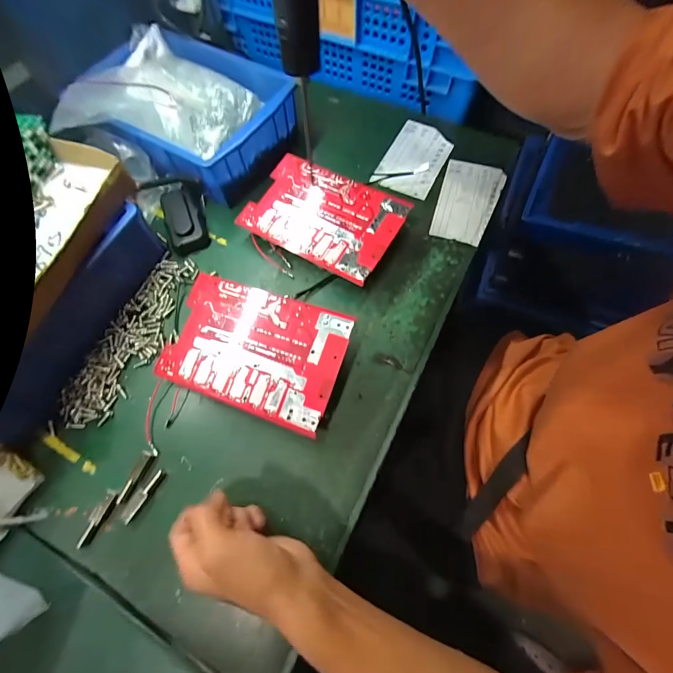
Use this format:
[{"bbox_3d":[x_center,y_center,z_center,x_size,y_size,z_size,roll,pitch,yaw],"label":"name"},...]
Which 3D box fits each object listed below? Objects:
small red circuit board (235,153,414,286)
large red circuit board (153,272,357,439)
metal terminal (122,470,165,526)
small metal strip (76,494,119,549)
[{"bbox_3d":[-0.019,-0.154,0.433,0.197,0.048,0.127,30,71,13],"label":"small red circuit board"},{"bbox_3d":[-0.091,0.016,0.359,0.194,0.055,0.128,19,69,9],"label":"large red circuit board"},{"bbox_3d":[-0.196,0.160,0.325,0.015,0.004,0.051,30,71,13],"label":"metal terminal"},{"bbox_3d":[-0.235,0.179,0.315,0.015,0.005,0.049,24,70,11],"label":"small metal strip"}]

